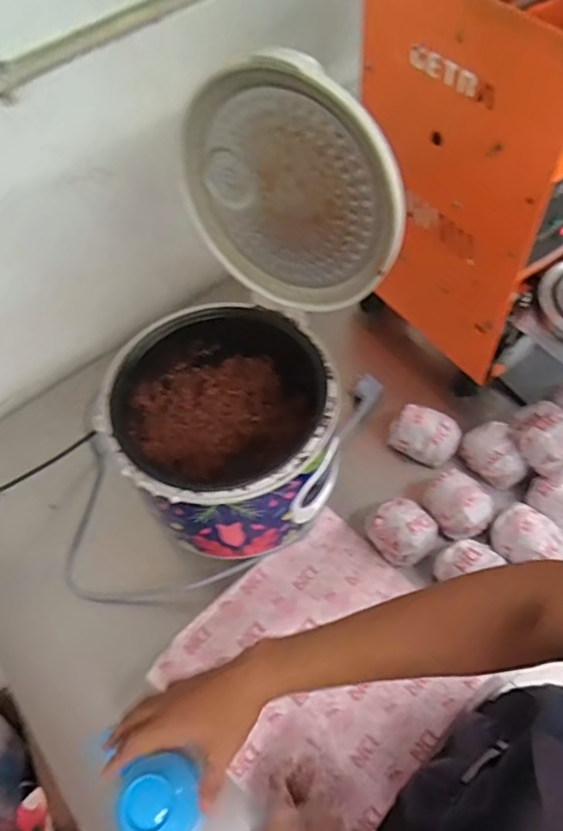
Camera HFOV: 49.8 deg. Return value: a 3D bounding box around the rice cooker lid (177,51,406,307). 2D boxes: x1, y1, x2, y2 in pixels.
[{"bbox_3d":[0.002,-0.220,0.601,0.255,0.234,0.054,27,64,19],"label":"rice cooker lid"}]

